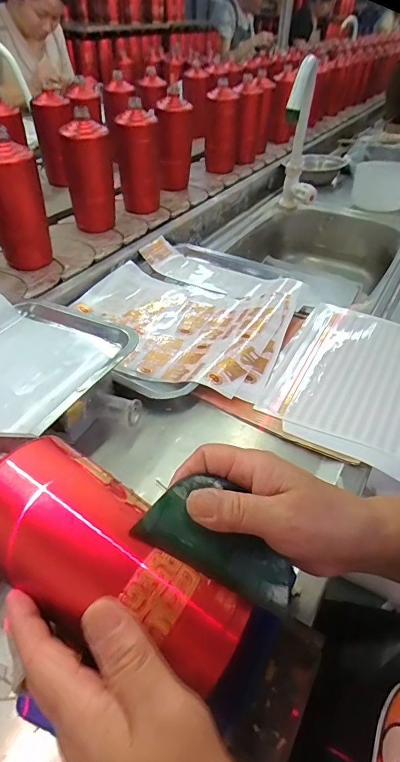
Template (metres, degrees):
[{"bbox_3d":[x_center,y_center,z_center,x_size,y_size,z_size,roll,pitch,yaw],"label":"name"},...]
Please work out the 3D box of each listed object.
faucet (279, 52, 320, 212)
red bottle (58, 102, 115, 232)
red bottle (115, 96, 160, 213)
[{"bbox_3d":[0.213,-0.482,0.825,0.075,0.113,0.410,12,0,9],"label":"faucet"},{"bbox_3d":[-0.194,-0.366,0.747,0.076,0.175,0.061,-17,46,-21],"label":"red bottle"},{"bbox_3d":[-0.119,-0.419,0.808,0.080,0.174,0.071,-3,42,-6],"label":"red bottle"}]

